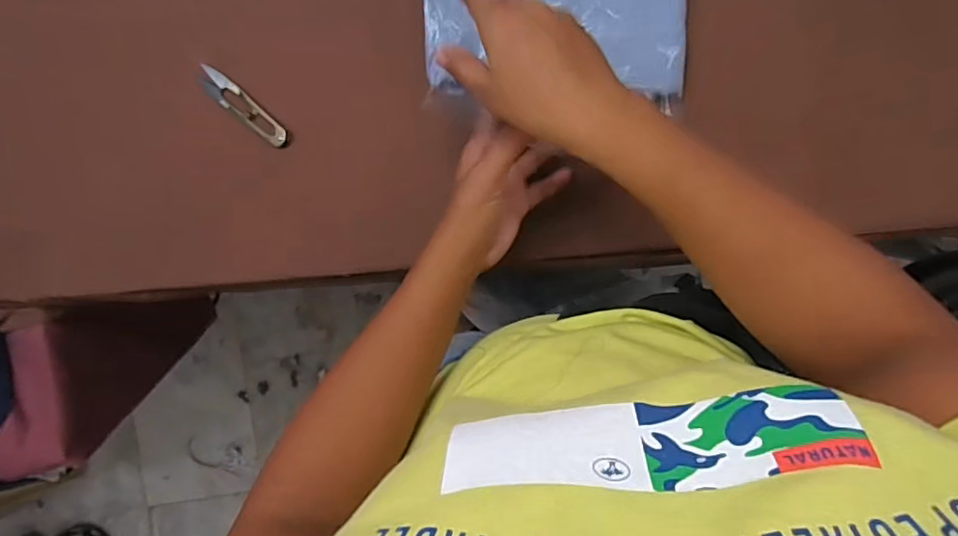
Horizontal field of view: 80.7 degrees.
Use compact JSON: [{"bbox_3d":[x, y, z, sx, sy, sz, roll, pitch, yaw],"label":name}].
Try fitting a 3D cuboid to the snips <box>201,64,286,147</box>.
[{"bbox_3d":[-0.207,-0.142,0.499,0.096,0.011,0.022,38,93,4],"label":"snips"}]

